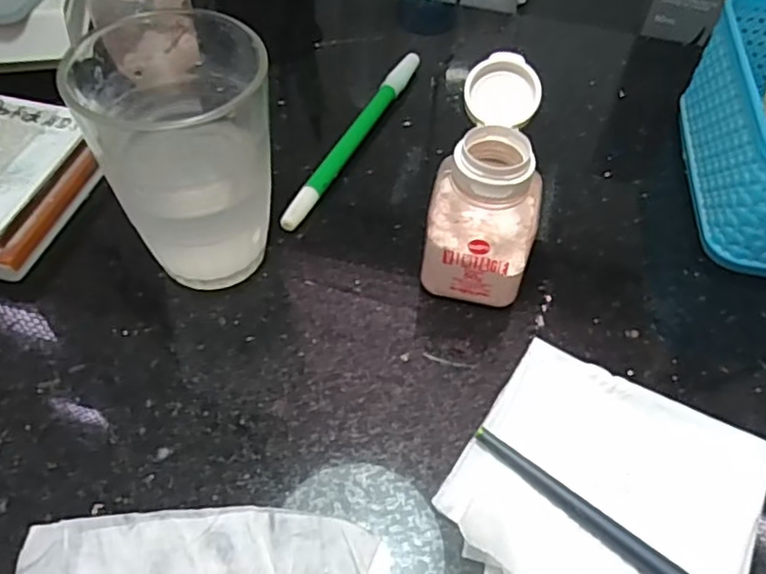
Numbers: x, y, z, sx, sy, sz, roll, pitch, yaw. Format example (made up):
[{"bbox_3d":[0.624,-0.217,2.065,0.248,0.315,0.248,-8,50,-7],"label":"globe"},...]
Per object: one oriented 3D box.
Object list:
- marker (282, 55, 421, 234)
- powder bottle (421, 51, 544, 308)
[{"bbox_3d":[-0.012,-0.078,0.329,0.009,0.010,0.143,21,54,14],"label":"marker"},{"bbox_3d":[0.045,-0.038,0.259,0.040,0.077,0.064,16,53,11],"label":"powder bottle"}]

